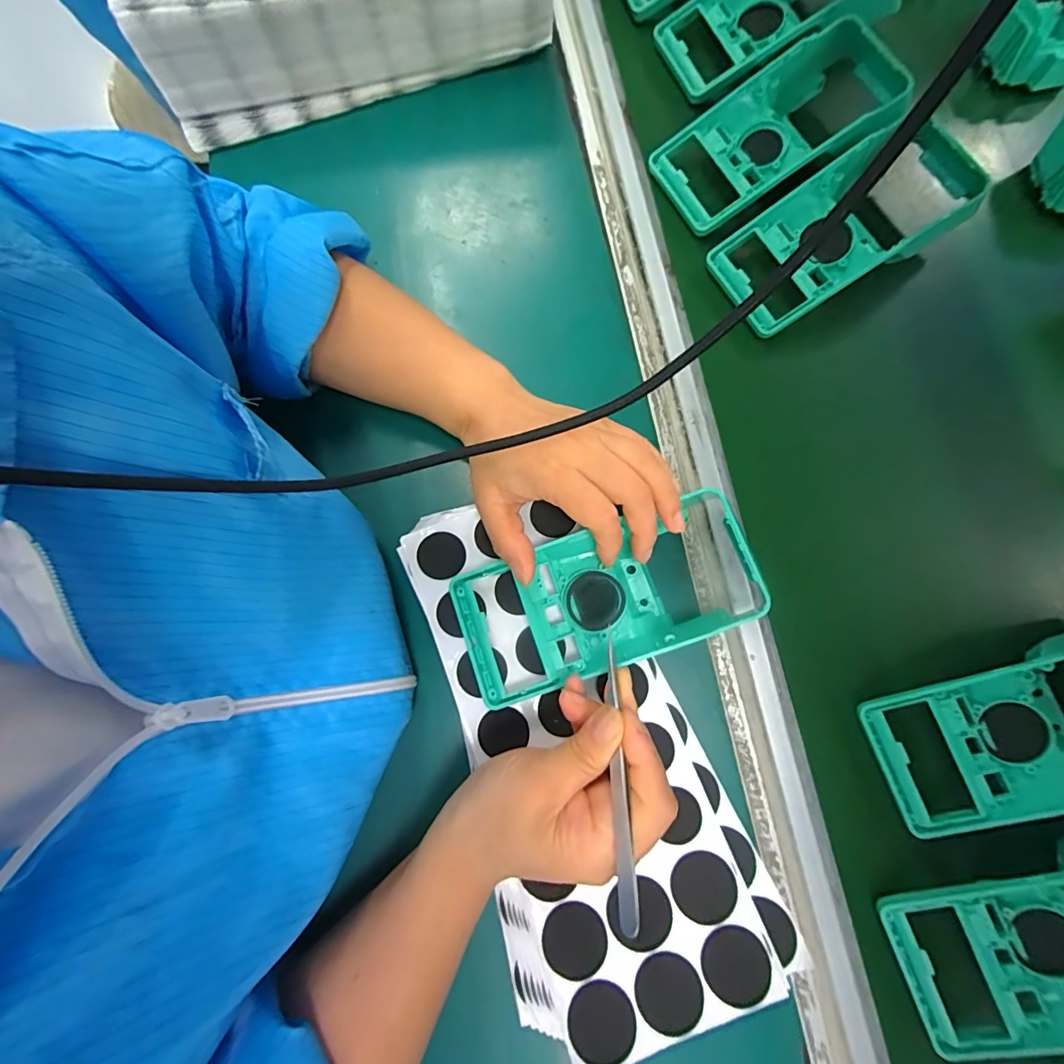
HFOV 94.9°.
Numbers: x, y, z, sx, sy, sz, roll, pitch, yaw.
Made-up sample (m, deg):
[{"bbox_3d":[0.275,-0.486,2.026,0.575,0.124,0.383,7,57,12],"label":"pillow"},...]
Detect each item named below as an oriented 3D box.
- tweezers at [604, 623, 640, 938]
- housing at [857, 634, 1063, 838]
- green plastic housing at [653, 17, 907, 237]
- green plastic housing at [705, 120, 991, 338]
[{"bbox_3d":[0.040,0.102,0.229,0.007,0.015,0.137,4,45,0],"label":"tweezers"},{"bbox_3d":[0.308,0.110,0.287,0.191,0.056,0.090,-16,79,-4],"label":"housing"},{"bbox_3d":[0.189,-0.310,0.372,0.180,0.053,0.094,-24,80,-5],"label":"green plastic housing"},{"bbox_3d":[0.230,-0.225,0.358,0.185,0.052,0.089,-27,80,-5],"label":"green plastic housing"}]

